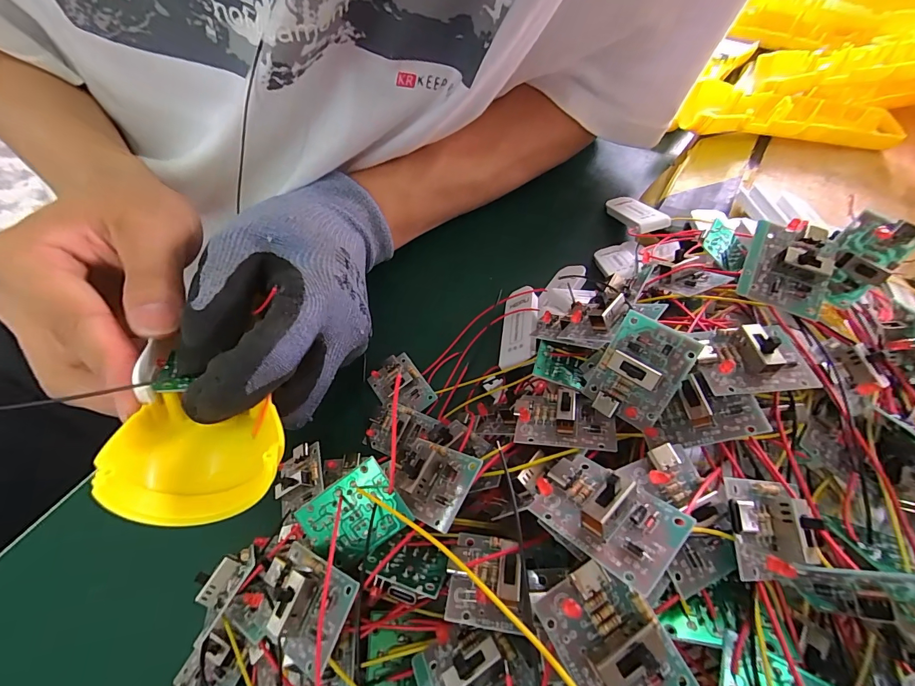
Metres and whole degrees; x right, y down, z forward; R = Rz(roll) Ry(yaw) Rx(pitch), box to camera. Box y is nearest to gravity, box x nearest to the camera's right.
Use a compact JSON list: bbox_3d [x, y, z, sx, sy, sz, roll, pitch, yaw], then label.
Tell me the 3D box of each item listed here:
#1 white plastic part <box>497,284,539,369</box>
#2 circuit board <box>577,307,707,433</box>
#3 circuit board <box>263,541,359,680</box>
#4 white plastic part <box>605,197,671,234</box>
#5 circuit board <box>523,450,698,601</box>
[{"bbox_3d":[0.035,-0.011,0.229,0.022,0.004,0.058,-21,42,34],"label":"white plastic part"},{"bbox_3d":[0.059,0.010,0.134,0.026,0.036,0.010,35,19,34],"label":"circuit board"},{"bbox_3d":[-0.049,0.081,0.124,0.033,0.014,0.026,21,60,13],"label":"circuit board"},{"bbox_3d":[0.121,-0.090,0.276,0.021,0.009,0.054,-11,37,-7],"label":"white plastic part"},{"bbox_3d":[0.039,0.042,0.106,0.025,0.010,0.036,-34,36,-25],"label":"circuit board"}]

